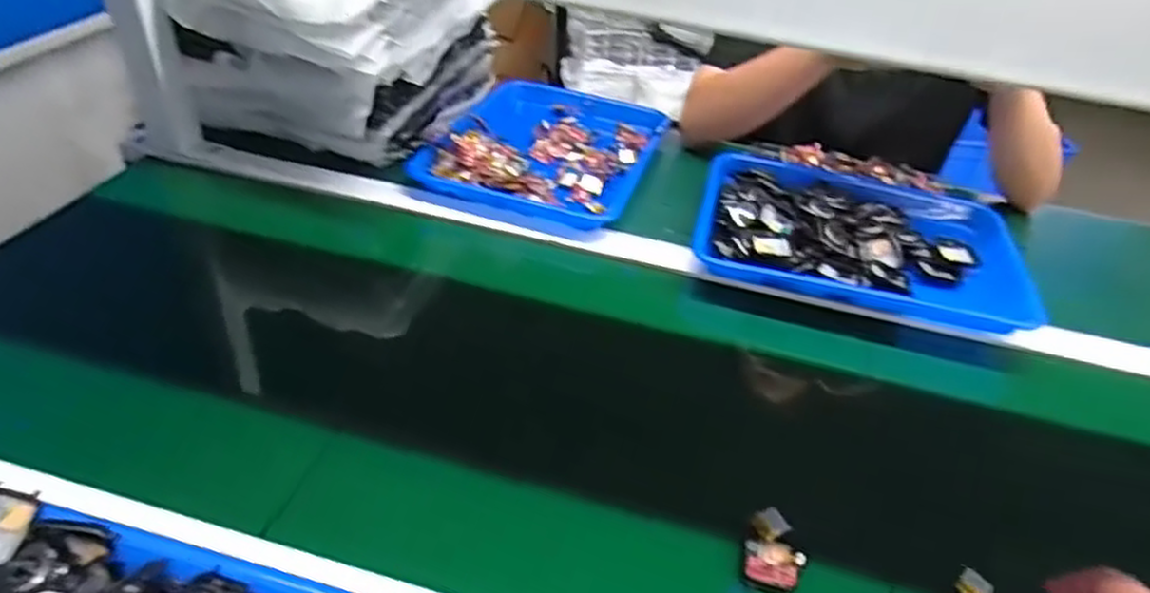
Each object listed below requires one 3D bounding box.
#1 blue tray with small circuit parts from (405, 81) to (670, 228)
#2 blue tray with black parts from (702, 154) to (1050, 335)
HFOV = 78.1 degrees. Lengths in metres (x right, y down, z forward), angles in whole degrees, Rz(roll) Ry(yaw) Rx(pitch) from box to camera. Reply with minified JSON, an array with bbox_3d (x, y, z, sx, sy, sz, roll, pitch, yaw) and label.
[{"bbox_3d":[-0.029,-0.195,0.913,0.257,0.048,0.333,17,42,11],"label":"blue tray with small circuit parts"},{"bbox_3d":[0.310,-0.075,0.783,0.340,0.040,0.251,12,41,7],"label":"blue tray with black parts"}]

